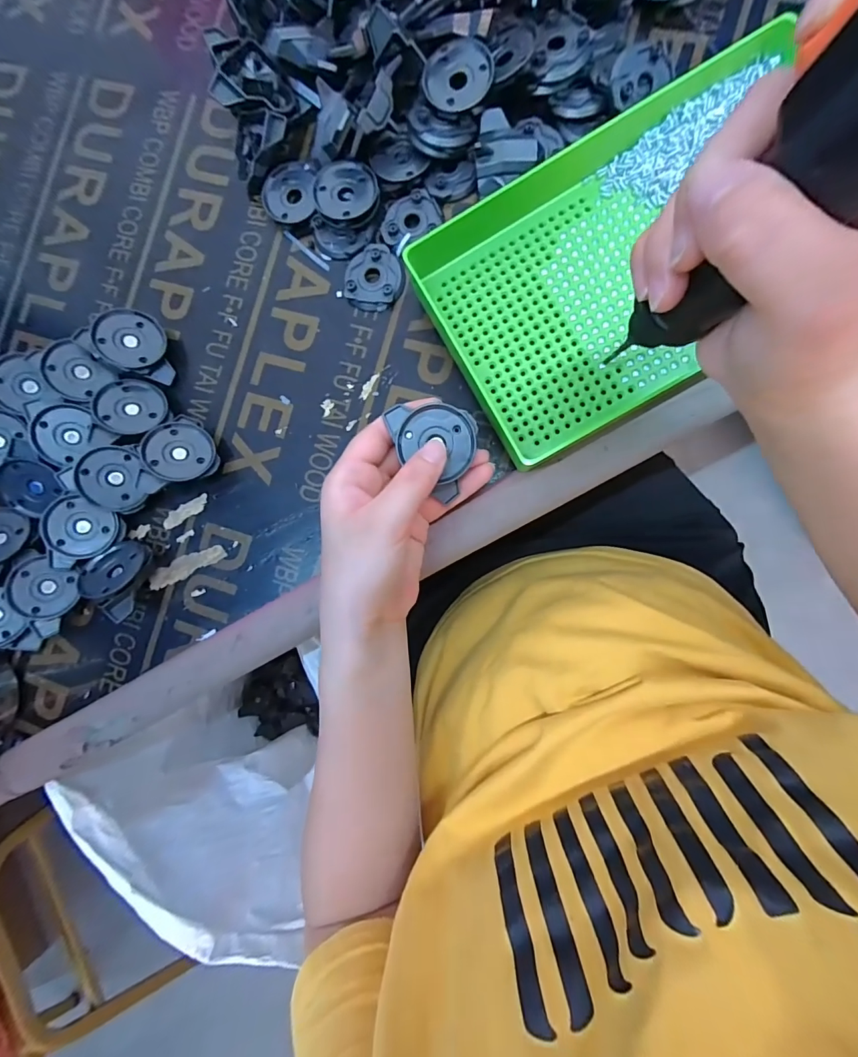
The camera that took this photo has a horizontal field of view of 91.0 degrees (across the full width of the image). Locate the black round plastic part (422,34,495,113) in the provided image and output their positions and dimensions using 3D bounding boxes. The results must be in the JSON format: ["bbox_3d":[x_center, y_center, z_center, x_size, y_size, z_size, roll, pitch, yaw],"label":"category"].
[{"bbox_3d":[0.018,-0.281,0.262,0.043,0.011,0.039,-14,85,7],"label":"black round plastic part"}]

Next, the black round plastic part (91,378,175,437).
[{"bbox_3d":[-0.201,-0.082,0.287,0.042,0.011,0.040,3,72,-20],"label":"black round plastic part"}]

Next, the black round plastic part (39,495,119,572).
[{"bbox_3d":[-0.234,0.001,0.284,0.042,0.008,0.046,0,91,-19],"label":"black round plastic part"}]

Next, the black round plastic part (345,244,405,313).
[{"bbox_3d":[-0.036,-0.170,0.285,0.041,0.005,0.042,0,87,8],"label":"black round plastic part"}]

